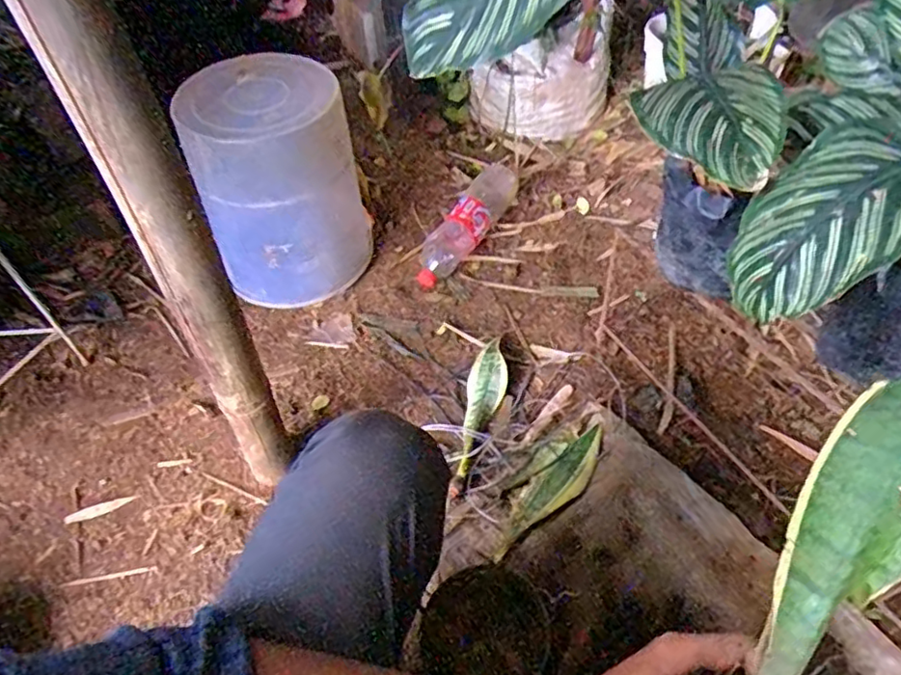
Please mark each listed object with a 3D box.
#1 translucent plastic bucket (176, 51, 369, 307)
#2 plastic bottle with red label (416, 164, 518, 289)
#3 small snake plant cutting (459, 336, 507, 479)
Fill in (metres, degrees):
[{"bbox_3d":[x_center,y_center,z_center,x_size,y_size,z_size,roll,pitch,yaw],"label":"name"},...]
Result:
[{"bbox_3d":[-0.286,-0.268,1.098,0.241,0.385,0.220,-10,54,-5],"label":"translucent plastic bucket"},{"bbox_3d":[0.025,-0.222,1.233,0.090,0.079,0.300,24,58,19],"label":"plastic bottle with red label"},{"bbox_3d":[0.053,0.106,0.993,0.059,0.024,0.264,6,51,11],"label":"small snake plant cutting"}]

